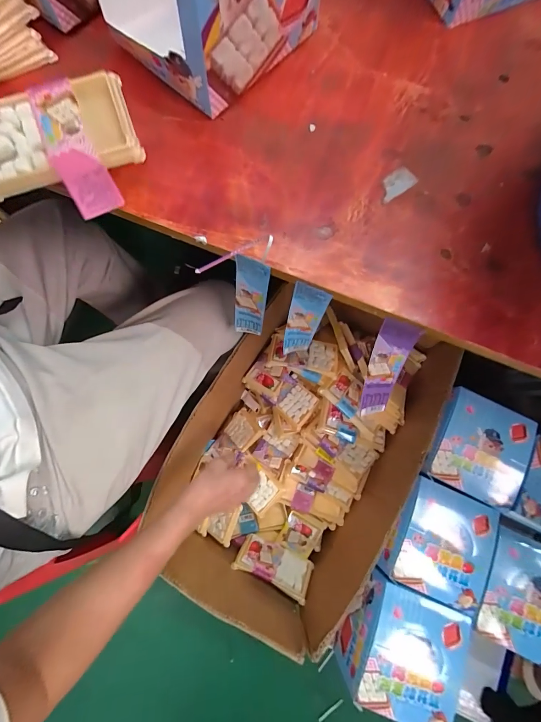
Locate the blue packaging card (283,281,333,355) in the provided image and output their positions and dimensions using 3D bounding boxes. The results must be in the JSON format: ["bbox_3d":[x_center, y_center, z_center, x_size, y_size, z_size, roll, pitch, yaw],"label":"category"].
[{"bbox_3d":[0.038,-0.042,0.385,0.037,0.167,0.012,11,72,1],"label":"blue packaging card"}]

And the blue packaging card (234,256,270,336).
[{"bbox_3d":[-0.024,-0.068,0.379,0.036,0.163,0.006,20,70,1],"label":"blue packaging card"}]

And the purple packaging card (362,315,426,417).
[{"bbox_3d":[0.132,0.012,0.371,0.037,0.156,0.014,-4,47,-1],"label":"purple packaging card"}]

